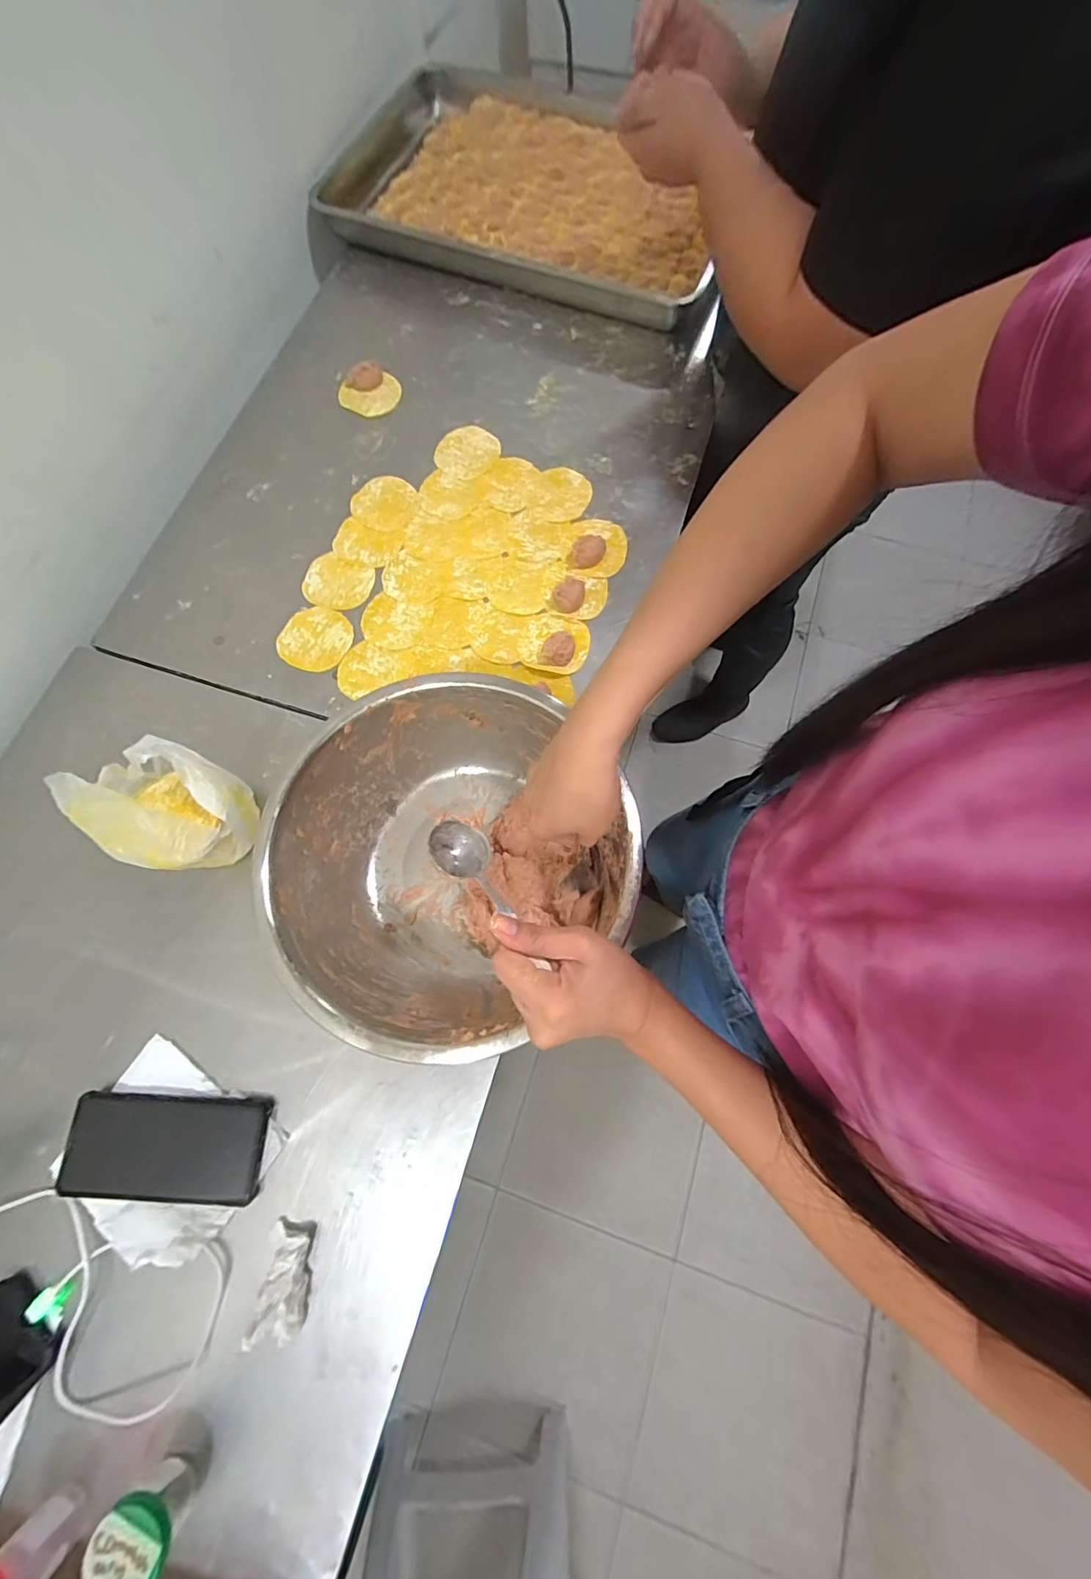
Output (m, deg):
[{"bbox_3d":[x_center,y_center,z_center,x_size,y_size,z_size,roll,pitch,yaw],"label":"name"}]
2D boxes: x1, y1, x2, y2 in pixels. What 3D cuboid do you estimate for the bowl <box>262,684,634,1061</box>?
[{"bbox_3d":[-0.079,0.062,0.440,0.265,0.126,0.263,-1,74,2],"label":"bowl"}]

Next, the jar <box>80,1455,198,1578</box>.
[{"bbox_3d":[-0.274,0.507,0.351,0.049,0.058,0.042,36,78,11],"label":"jar"}]

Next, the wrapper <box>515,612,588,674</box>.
[{"bbox_3d":[0.008,-0.166,0.554,0.077,0.023,0.070,-1,74,2],"label":"wrapper"}]

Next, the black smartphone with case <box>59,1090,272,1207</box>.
[{"bbox_3d":[-0.326,0.306,0.434,0.162,0.018,0.077,4,74,3],"label":"black smartphone with case"}]

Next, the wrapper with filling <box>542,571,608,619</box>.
[{"bbox_3d":[0.034,-0.228,0.576,0.070,0.023,0.062,12,75,6],"label":"wrapper with filling"}]

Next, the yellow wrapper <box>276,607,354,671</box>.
[{"bbox_3d":[-0.263,-0.173,0.578,0.078,0.005,0.077,21,76,8],"label":"yellow wrapper"}]

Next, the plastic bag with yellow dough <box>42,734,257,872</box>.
[{"bbox_3d":[-0.328,0.018,0.450,0.104,0.148,0.103,18,75,7],"label":"plastic bag with yellow dough"}]

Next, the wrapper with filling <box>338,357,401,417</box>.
[{"bbox_3d":[-0.238,-0.539,0.681,0.082,0.024,0.078,-1,74,2],"label":"wrapper with filling"}]

